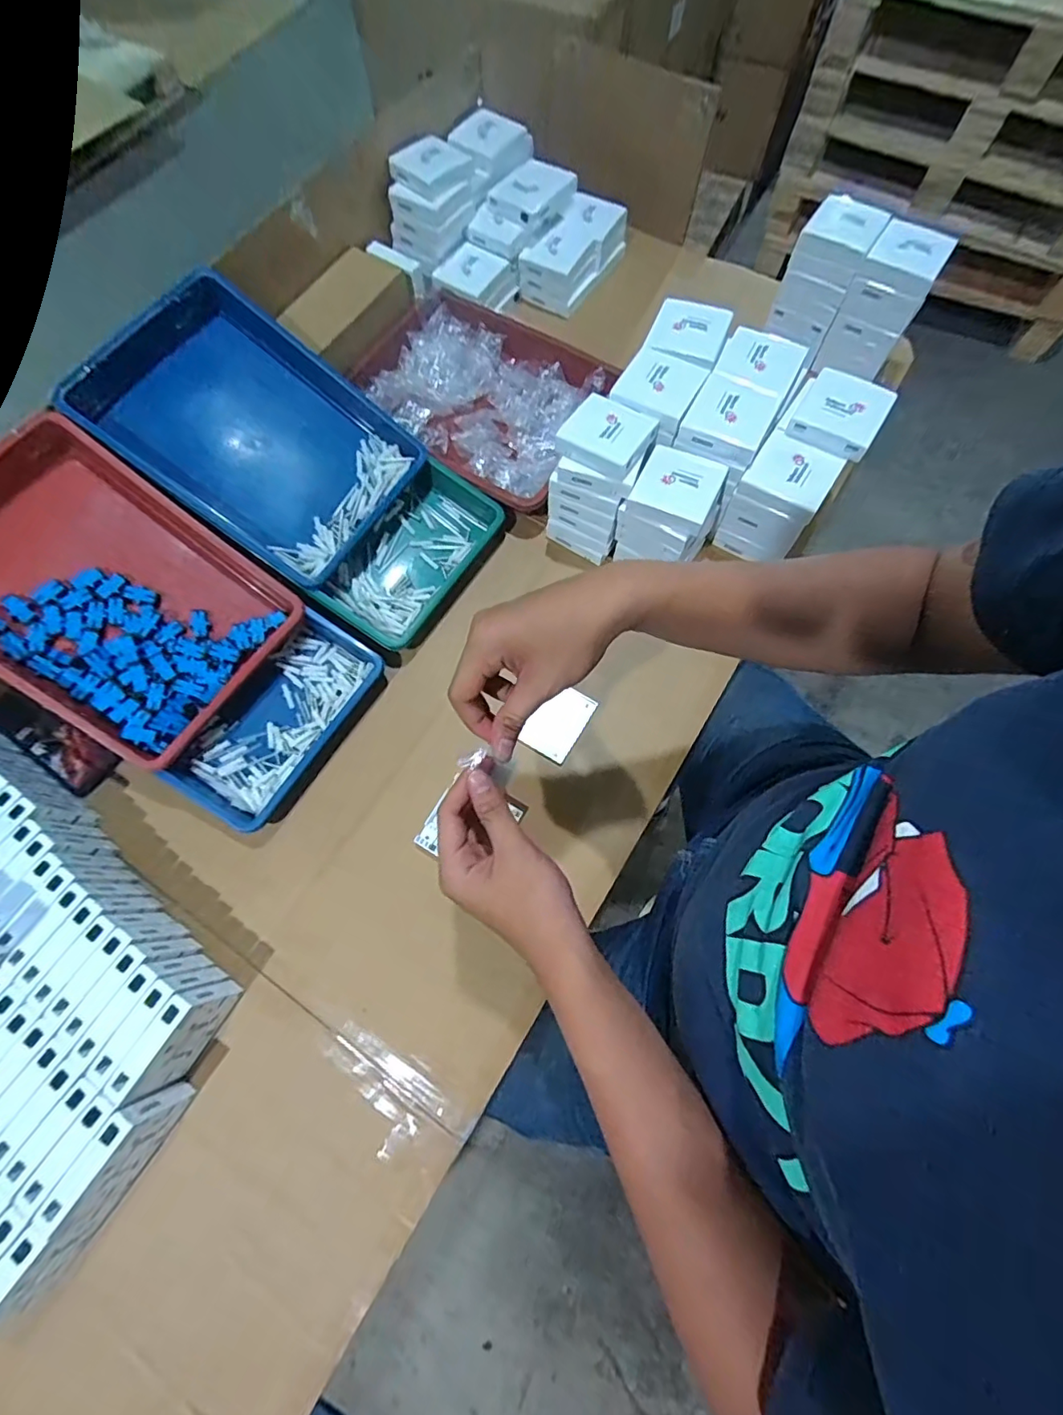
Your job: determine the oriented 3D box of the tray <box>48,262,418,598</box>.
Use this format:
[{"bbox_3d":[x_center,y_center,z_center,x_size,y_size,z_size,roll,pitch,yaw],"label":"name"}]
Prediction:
[{"bbox_3d":[-0.324,-0.323,0.609,0.330,0.060,0.242,36,74,-9],"label":"tray"}]

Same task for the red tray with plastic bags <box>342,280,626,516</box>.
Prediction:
[{"bbox_3d":[-0.077,-0.432,0.734,0.335,0.058,0.264,28,74,10],"label":"red tray with plastic bags"}]

